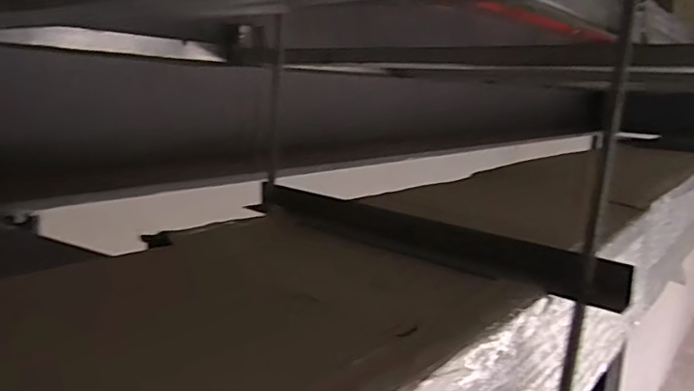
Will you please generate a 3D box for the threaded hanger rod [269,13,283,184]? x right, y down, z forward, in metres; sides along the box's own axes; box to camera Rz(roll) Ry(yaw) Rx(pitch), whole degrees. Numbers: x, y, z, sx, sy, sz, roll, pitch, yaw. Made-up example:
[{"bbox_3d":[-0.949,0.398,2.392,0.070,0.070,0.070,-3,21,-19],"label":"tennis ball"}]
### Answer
[{"bbox_3d":[-0.063,-0.074,0.489,0.011,0.161,0.015,1,11,-9],"label":"threaded hanger rod"}]

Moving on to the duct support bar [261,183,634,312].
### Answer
[{"bbox_3d":[0.041,0.028,0.411,0.307,0.022,0.040,11,14,40],"label":"duct support bar"}]

